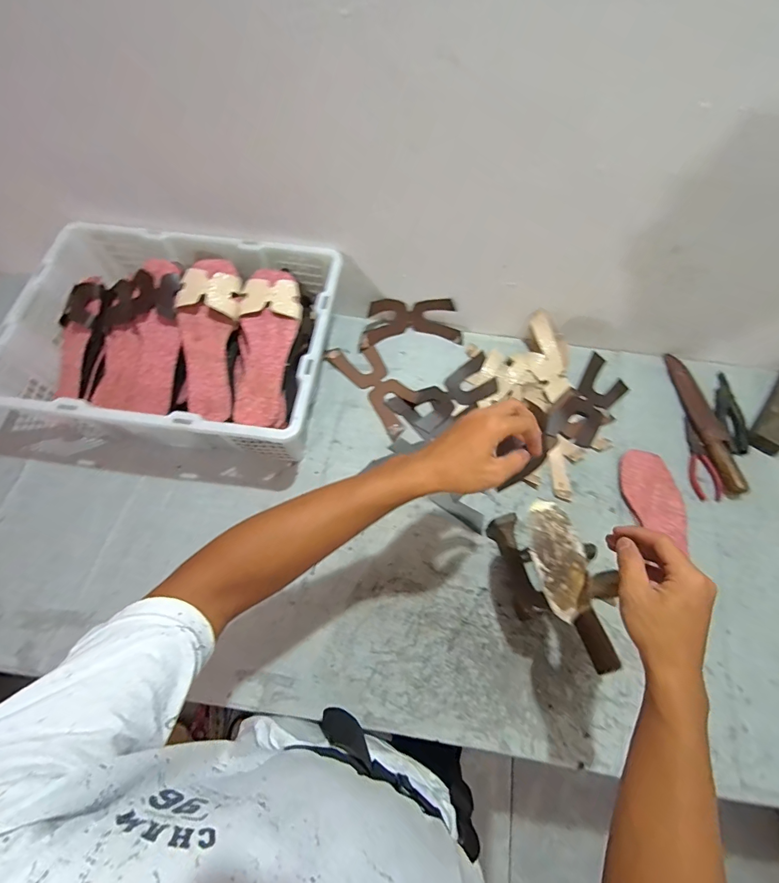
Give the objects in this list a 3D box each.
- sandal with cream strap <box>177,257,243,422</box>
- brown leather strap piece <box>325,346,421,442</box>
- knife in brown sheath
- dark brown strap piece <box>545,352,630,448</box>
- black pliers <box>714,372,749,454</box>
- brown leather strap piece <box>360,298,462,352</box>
[{"bbox_3d":[-0.264,-0.150,0.613,0.087,0.039,0.230,2,93,1],"label":"sandal with cream strap"},{"bbox_3d":[-0.022,-0.105,0.765,0.087,0.015,0.204,-36,71,-14],"label":"brown leather strap piece"},{"bbox_3d":[0.554,-0.039,0.730,0.040,0.026,0.272,-7,67,-3],"label":"knife in brown sheath"},{"bbox_3d":[0.361,-0.072,0.749,0.084,0.011,0.208,37,72,15],"label":"dark brown strap piece"},{"bbox_3d":[0.598,-0.054,0.729,0.039,0.020,0.162,9,67,4],"label":"black pliers"},{"bbox_3d":[0.042,-0.222,0.785,0.194,0.065,0.069,-2,67,-1],"label":"brown leather strap piece"}]

